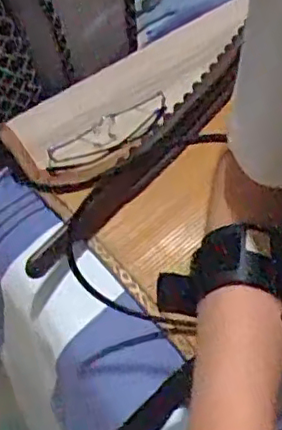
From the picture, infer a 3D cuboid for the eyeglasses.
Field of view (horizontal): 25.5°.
[{"bbox_3d":[-0.030,-0.079,0.606,0.137,0.026,0.025,-30,55,-20],"label":"eyeglasses"}]

